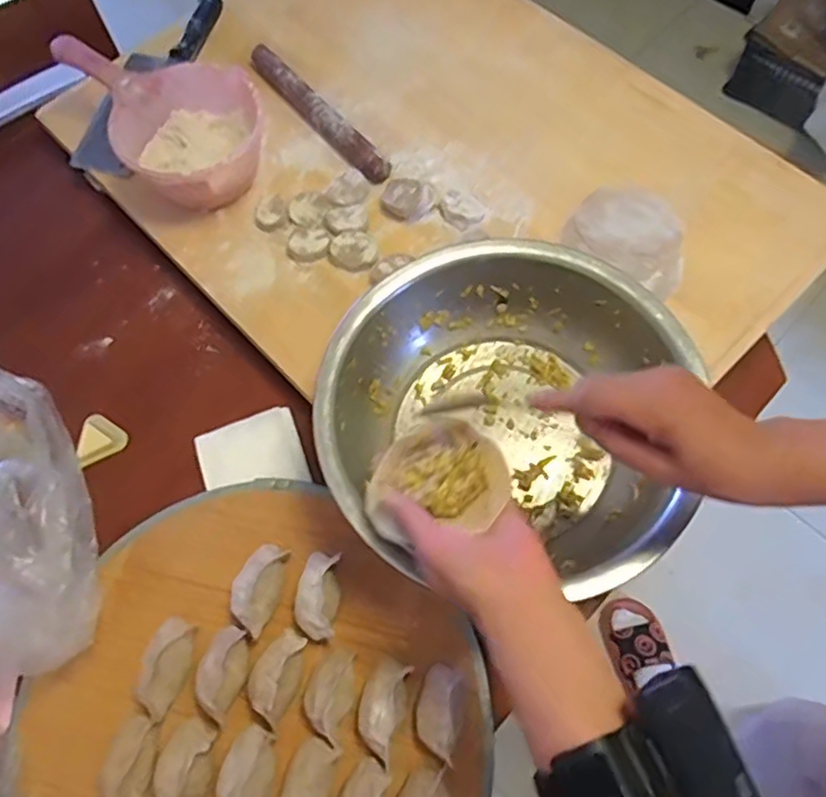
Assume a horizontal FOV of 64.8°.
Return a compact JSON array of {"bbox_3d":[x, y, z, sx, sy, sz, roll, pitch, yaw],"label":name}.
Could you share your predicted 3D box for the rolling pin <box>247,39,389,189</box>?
[{"bbox_3d":[-0.107,-0.326,0.739,0.031,0.022,0.240,-37,69,-12],"label":"rolling pin"}]

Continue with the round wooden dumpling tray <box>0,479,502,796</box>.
[{"bbox_3d":[-0.137,0.269,0.521,0.378,0.046,0.359,-1,66,3],"label":"round wooden dumpling tray"}]

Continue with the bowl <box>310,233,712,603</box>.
[{"bbox_3d":[0.072,0.010,0.551,0.288,0.101,0.280,-1,66,3],"label":"bowl"}]

